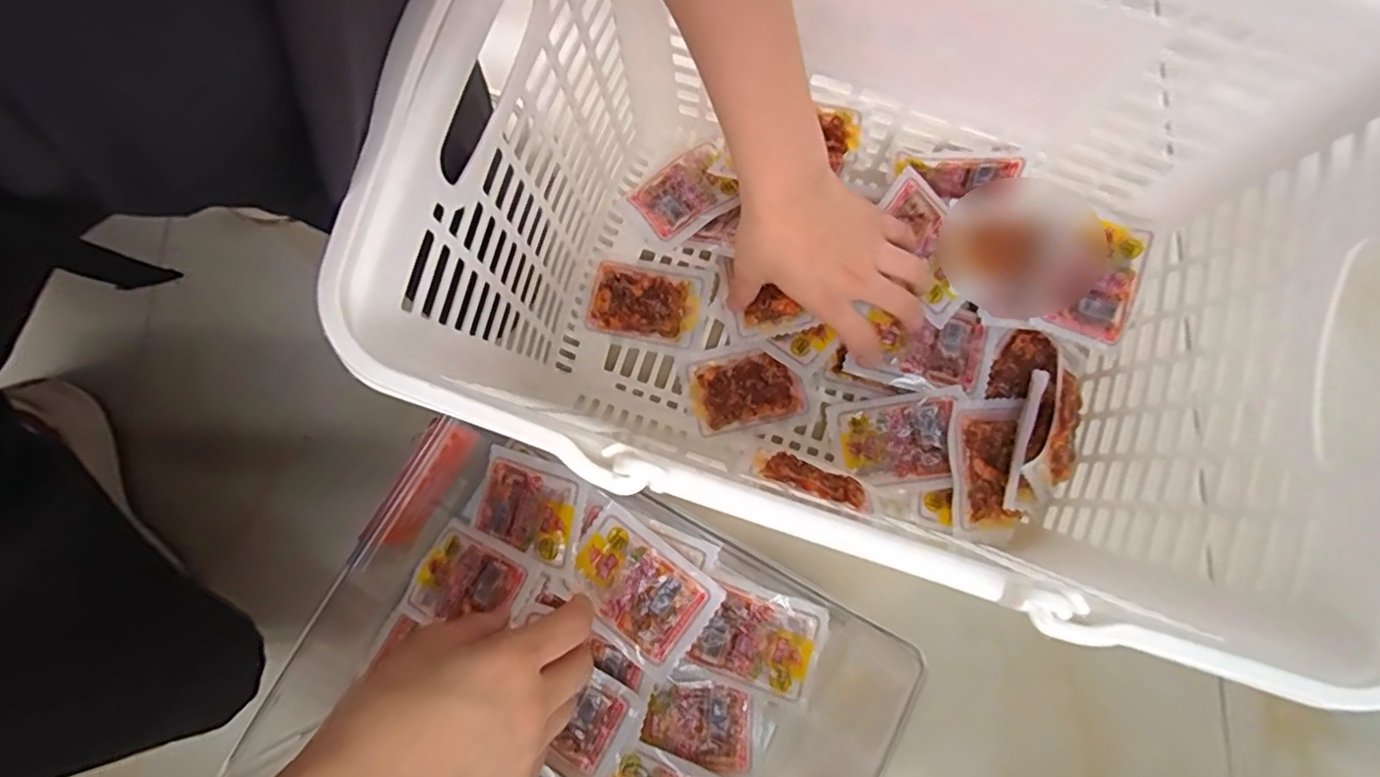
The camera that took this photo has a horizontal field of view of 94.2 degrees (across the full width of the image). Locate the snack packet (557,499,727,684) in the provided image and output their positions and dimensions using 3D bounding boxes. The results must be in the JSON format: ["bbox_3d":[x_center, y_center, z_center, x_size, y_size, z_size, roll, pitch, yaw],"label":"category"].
[{"bbox_3d":[-0.033,0.125,0.398,0.091,0.006,0.066,38,85,7],"label":"snack packet"}]

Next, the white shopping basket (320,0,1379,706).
[{"bbox_3d":[0.096,-0.065,0.370,0.422,0.240,0.306,17,79,3],"label":"white shopping basket"}]

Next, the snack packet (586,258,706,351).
[{"bbox_3d":[-0.033,-0.062,0.474,0.081,0.008,0.056,13,81,2],"label":"snack packet"}]

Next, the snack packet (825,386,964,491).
[{"bbox_3d":[0.145,0.037,0.448,0.085,0.011,0.062,-10,88,17],"label":"snack packet"}]

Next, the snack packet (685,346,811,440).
[{"bbox_3d":[0.042,0.000,0.462,0.083,0.007,0.058,-13,79,-3],"label":"snack packet"}]

